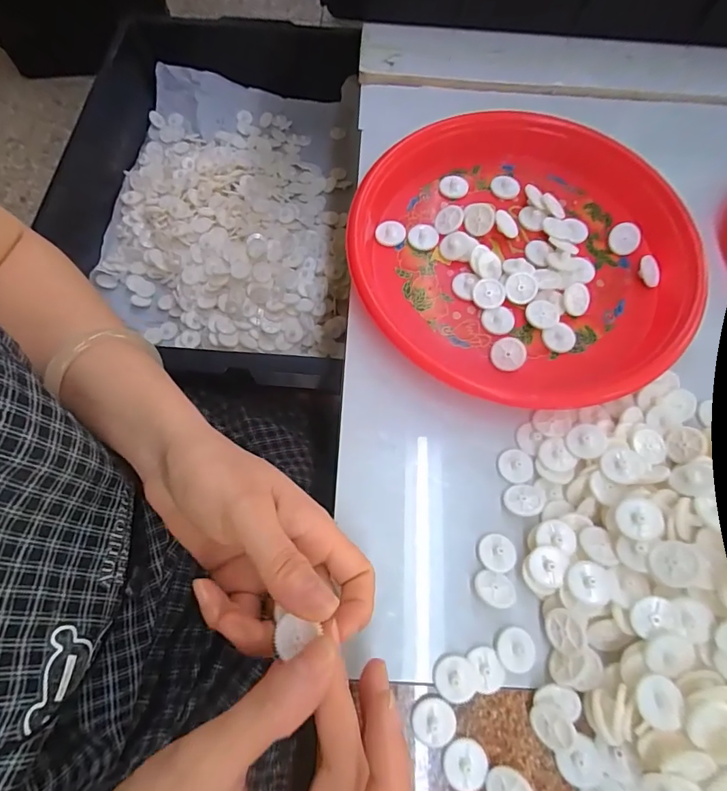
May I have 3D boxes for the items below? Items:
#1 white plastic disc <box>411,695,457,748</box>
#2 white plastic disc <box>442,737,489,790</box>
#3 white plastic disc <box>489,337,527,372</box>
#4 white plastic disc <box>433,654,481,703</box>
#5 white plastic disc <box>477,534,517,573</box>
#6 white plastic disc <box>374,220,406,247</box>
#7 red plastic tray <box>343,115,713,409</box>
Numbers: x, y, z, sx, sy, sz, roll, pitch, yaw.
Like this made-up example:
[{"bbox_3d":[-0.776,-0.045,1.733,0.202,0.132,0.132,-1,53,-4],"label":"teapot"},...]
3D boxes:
[{"bbox_3d":[0.036,0.165,0.224,0.021,0.004,0.021,1,70,-2],"label":"white plastic disc"},{"bbox_3d":[0.051,0.183,0.219,0.021,0.004,0.022,1,70,-2],"label":"white plastic disc"},{"bbox_3d":[0.094,-0.027,0.290,0.022,0.004,0.022,1,97,12],"label":"white plastic disc"},{"bbox_3d":[0.049,0.148,0.232,0.023,0.005,0.021,1,70,-2],"label":"white plastic disc"},{"bbox_3d":[0.076,0.090,0.253,0.021,0.005,0.020,1,70,-2],"label":"white plastic disc"},{"bbox_3d":[0.020,-0.121,0.328,0.022,0.004,0.021,1,70,-2],"label":"white plastic disc"},{"bbox_3d":[0.113,-0.098,0.308,0.237,0.029,0.224,8,70,1],"label":"red plastic tray"}]

